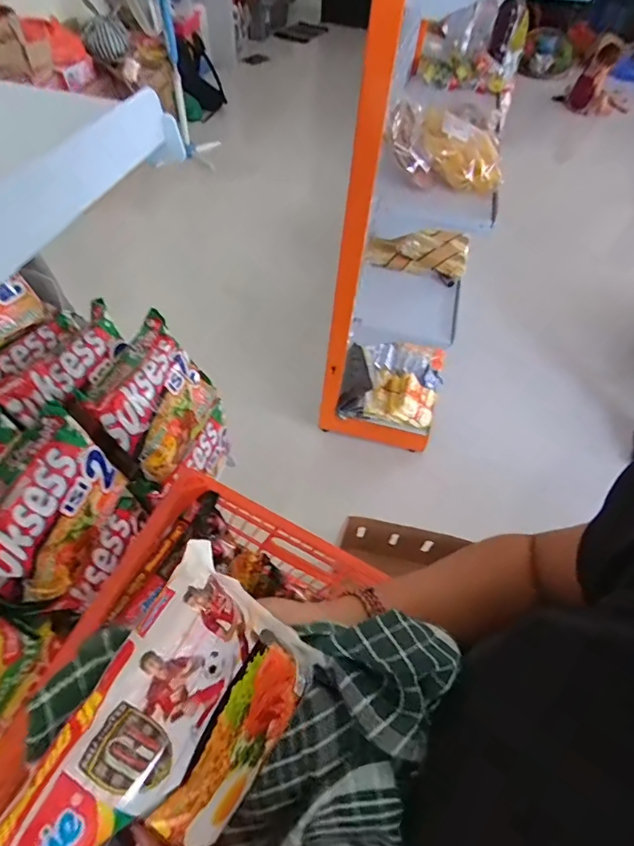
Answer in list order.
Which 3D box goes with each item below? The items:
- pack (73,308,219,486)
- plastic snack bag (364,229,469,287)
[{"bbox_3d":[-0.164,-0.025,0.468,0.050,0.111,0.135,-12,41,32],"label":"pack"},{"bbox_3d":[0.303,-0.518,1.385,0.288,0.109,0.115,15,54,8],"label":"plastic snack bag"}]

